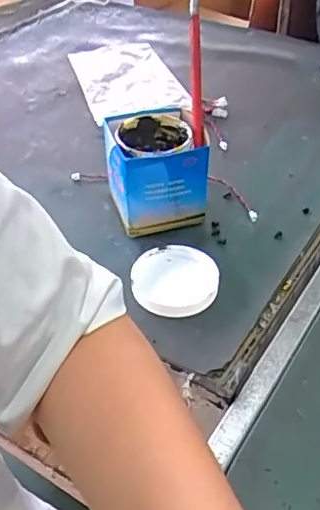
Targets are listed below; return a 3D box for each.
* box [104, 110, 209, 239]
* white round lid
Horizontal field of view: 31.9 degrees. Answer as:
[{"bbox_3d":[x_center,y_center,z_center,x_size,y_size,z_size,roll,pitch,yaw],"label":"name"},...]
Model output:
[{"bbox_3d":[-0.005,-0.093,0.636,0.106,0.105,0.104,-6,42,-5],"label":"box"},{"bbox_3d":[0.016,0.027,0.569,0.087,0.018,0.086,-1,42,1],"label":"white round lid"}]

